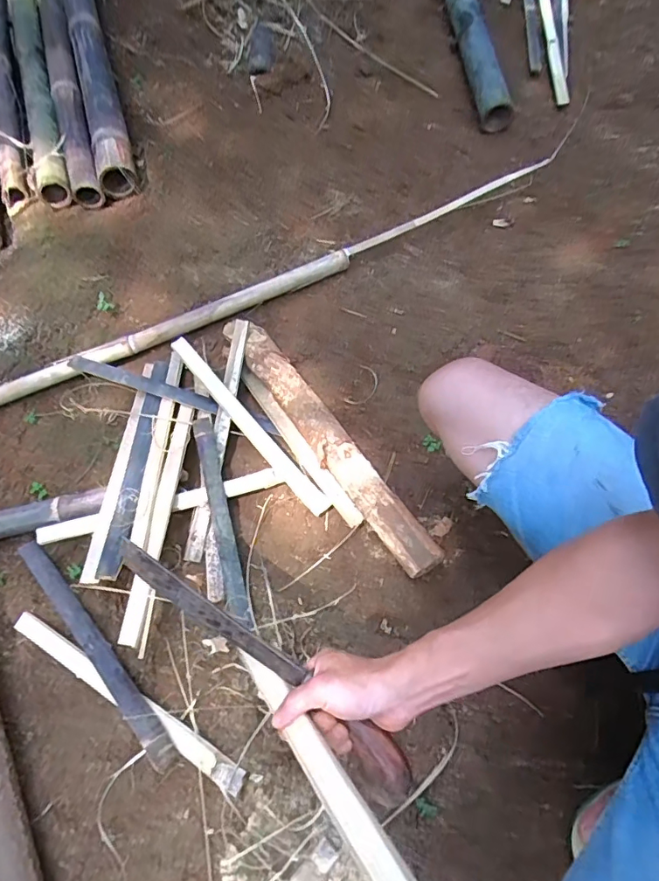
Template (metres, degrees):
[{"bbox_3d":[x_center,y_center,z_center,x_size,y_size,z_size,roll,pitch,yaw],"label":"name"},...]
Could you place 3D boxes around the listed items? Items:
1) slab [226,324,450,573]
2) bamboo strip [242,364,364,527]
[{"bbox_3d":[-0.011,-0.020,0.864,0.078,0.054,0.586,-35,65,-9],"label":"slab"},{"bbox_3d":[-0.059,0.000,0.870,0.028,0.021,0.361,-32,66,-13],"label":"bamboo strip"}]

